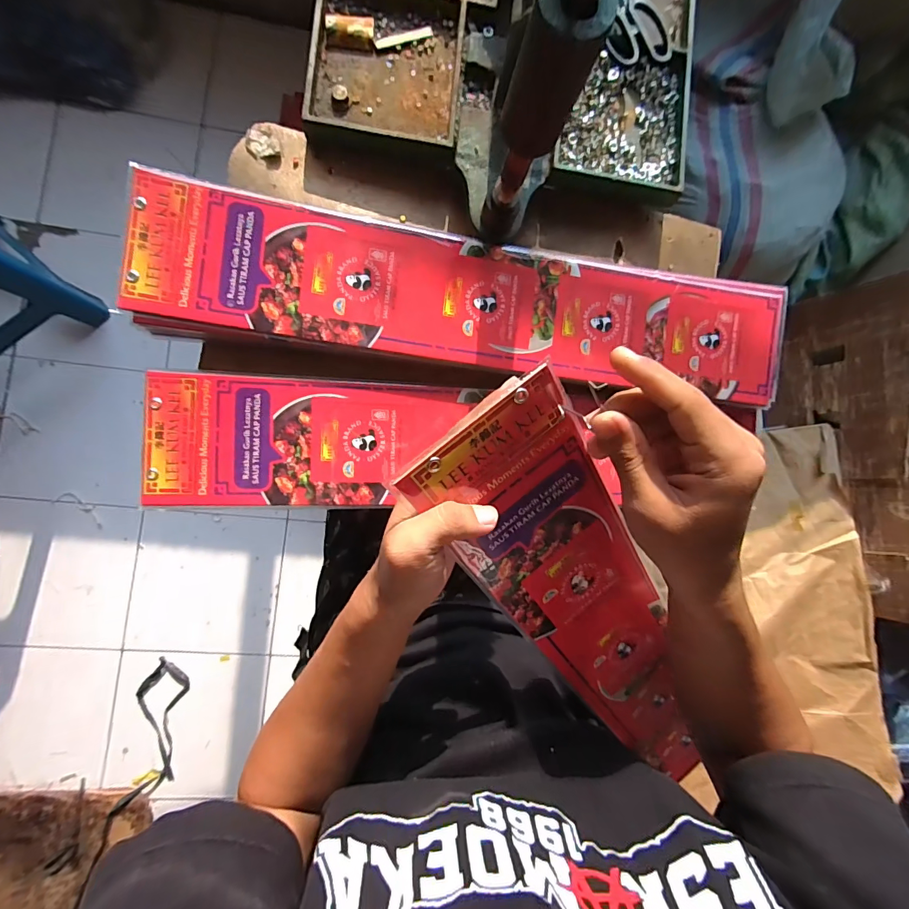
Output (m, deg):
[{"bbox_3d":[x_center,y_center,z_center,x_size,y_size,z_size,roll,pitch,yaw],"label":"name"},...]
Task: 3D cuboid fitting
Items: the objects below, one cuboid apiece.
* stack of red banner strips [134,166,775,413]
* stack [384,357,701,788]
[{"bbox_3d":[0.031,-0.133,0.374,0.567,0.020,0.115,6,85,-8],"label":"stack of red banner strips"},{"bbox_3d":[0.130,0.158,0.367,0.112,0.014,0.510,-39,122,-9],"label":"stack"}]

